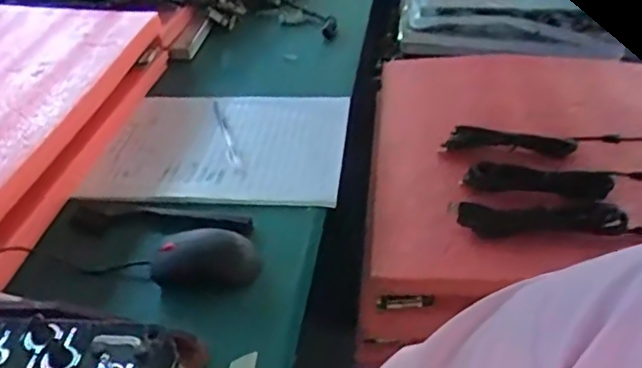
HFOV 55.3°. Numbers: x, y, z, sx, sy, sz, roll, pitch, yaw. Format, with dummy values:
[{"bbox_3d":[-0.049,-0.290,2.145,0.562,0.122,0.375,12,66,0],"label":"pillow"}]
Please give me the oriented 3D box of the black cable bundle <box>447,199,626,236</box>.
[{"bbox_3d":[0.213,0.033,0.600,0.163,0.013,0.037,0,38,5],"label":"black cable bundle"}]

